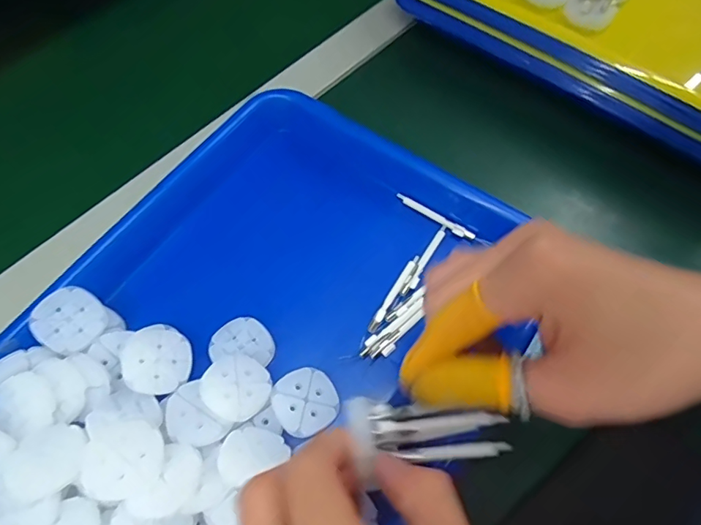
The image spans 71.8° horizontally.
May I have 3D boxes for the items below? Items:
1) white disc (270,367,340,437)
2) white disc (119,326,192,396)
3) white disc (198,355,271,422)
[{"bbox_3d":[-0.025,0.077,0.268,0.034,0.009,0.034,0,64,1],"label":"white disc"},{"bbox_3d":[-0.108,0.054,0.269,0.036,0.004,0.039,10,58,-16],"label":"white disc"},{"bbox_3d":[-0.061,0.066,0.259,0.035,0.004,0.034,10,51,-13],"label":"white disc"}]

